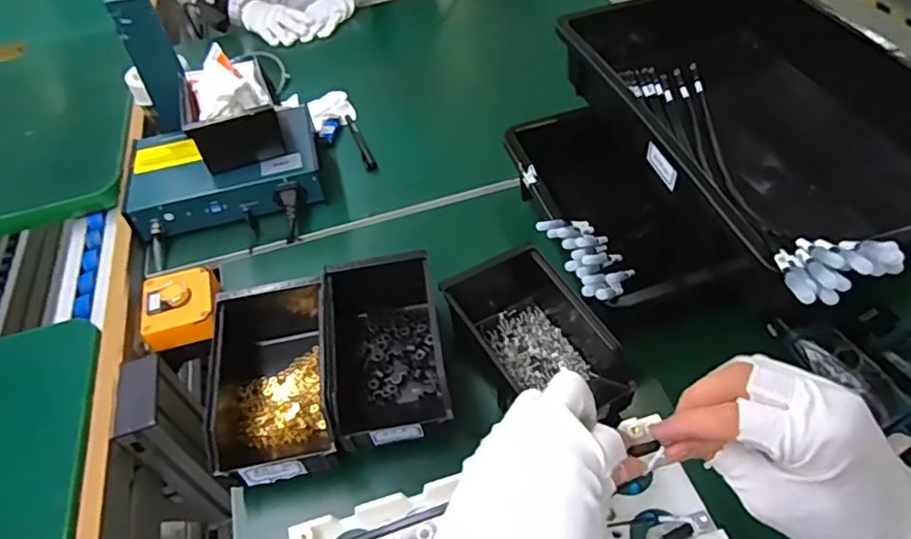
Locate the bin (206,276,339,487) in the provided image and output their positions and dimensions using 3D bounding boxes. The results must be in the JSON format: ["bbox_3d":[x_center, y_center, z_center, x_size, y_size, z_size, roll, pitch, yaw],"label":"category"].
[{"bbox_3d":[-0.168,0.093,0.549,0.112,0.068,0.190,-11,48,-4],"label":"bin"}]

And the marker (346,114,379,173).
[{"bbox_3d":[-0.135,-0.181,0.843,0.017,0.014,0.128,-19,49,-11],"label":"marker"}]

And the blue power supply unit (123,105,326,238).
[{"bbox_3d":[-0.292,-0.127,0.770,0.229,0.063,0.159,-16,49,-8],"label":"blue power supply unit"}]

